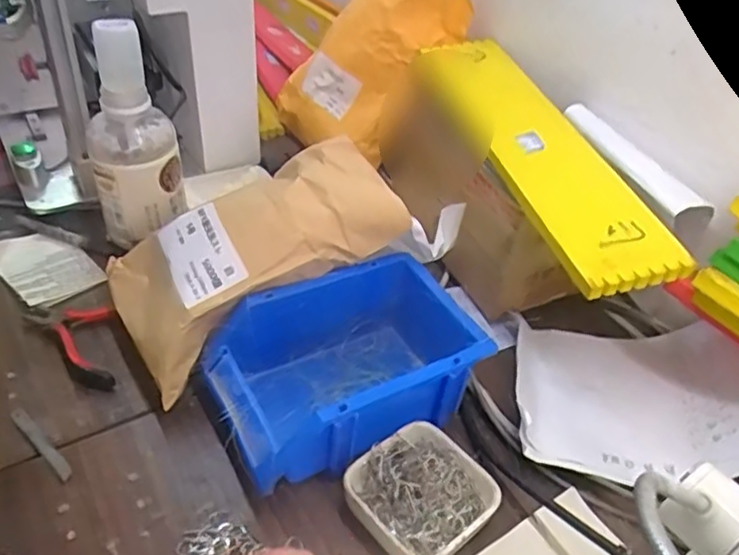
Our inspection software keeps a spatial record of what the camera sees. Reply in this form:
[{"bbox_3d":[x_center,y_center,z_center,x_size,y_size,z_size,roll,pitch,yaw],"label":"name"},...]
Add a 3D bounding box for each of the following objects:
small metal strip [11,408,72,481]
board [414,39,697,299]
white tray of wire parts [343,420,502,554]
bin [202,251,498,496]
[{"bbox_3d":[-0.229,0.116,0.443,0.075,0.007,0.009,33,49,28],"label":"small metal strip"},{"bbox_3d":[0.132,-0.118,0.535,0.083,0.018,0.350,-12,49,-11],"label":"board"},{"bbox_3d":[0.034,0.145,0.420,0.087,0.029,0.080,-27,50,-31],"label":"white tray of wire parts"},{"bbox_3d":[-0.018,0.067,0.466,0.180,0.078,0.123,-18,46,-23],"label":"bin"}]

